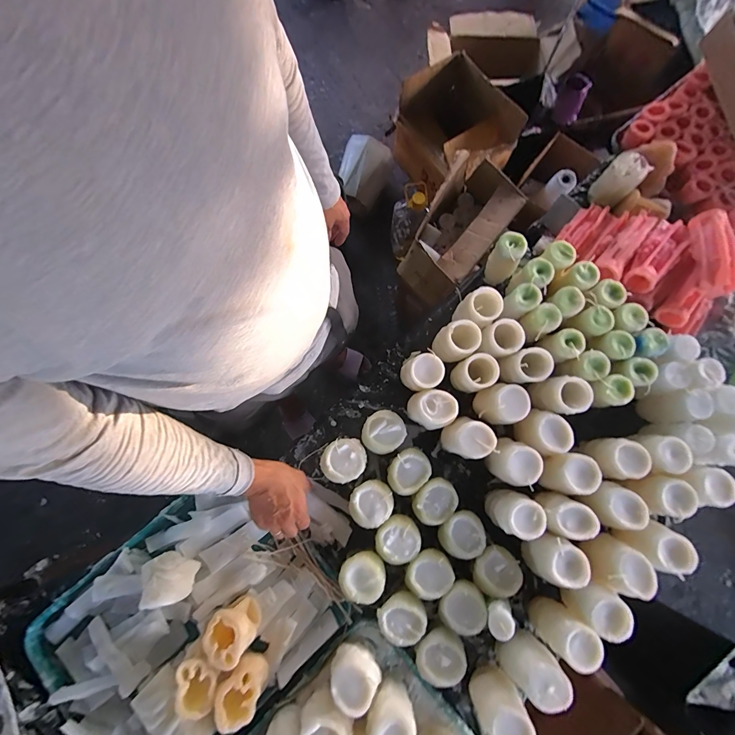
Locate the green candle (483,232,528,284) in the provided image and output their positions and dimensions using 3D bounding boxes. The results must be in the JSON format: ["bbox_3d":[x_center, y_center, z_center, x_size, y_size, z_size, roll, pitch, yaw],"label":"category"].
[{"bbox_3d":[0.263,-0.207,0.682,0.059,0.119,0.053,36,80,6],"label":"green candle"}]

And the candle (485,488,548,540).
[{"bbox_3d":[0.246,0.244,0.585,0.066,0.089,0.063,0,78,-1],"label":"candle"}]

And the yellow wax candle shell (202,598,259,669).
[{"bbox_3d":[-0.205,0.399,0.535,0.066,0.079,0.064,0,78,-1],"label":"yellow wax candle shell"}]

